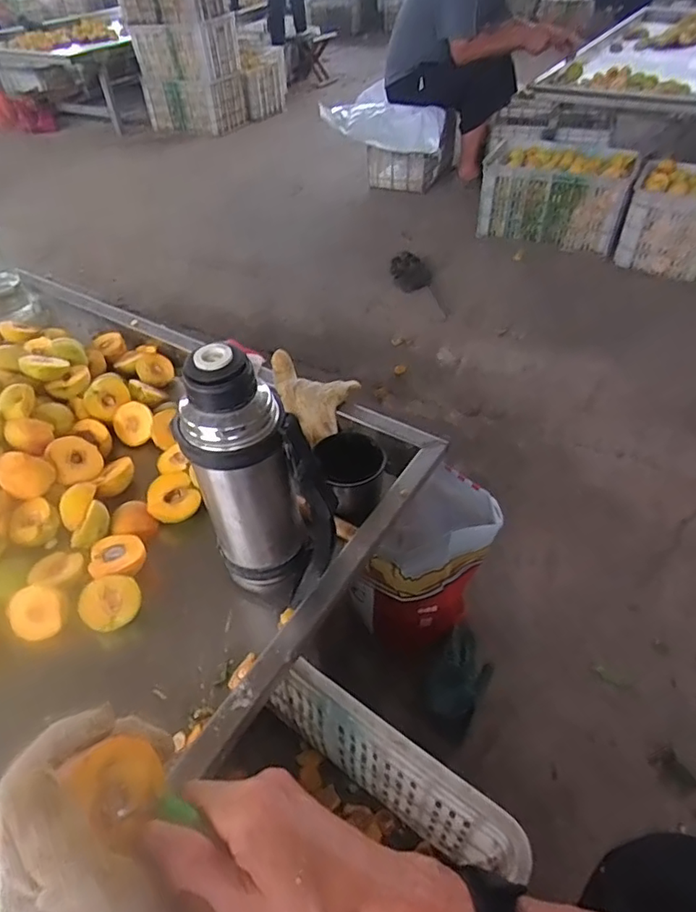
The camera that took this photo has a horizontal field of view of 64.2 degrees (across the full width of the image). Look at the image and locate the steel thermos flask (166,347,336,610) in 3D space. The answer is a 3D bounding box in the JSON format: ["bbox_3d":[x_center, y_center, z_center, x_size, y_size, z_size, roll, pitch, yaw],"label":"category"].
[{"bbox_3d":[-0.084,0.023,0.580,0.122,0.311,0.110,1,45,3],"label":"steel thermos flask"}]

